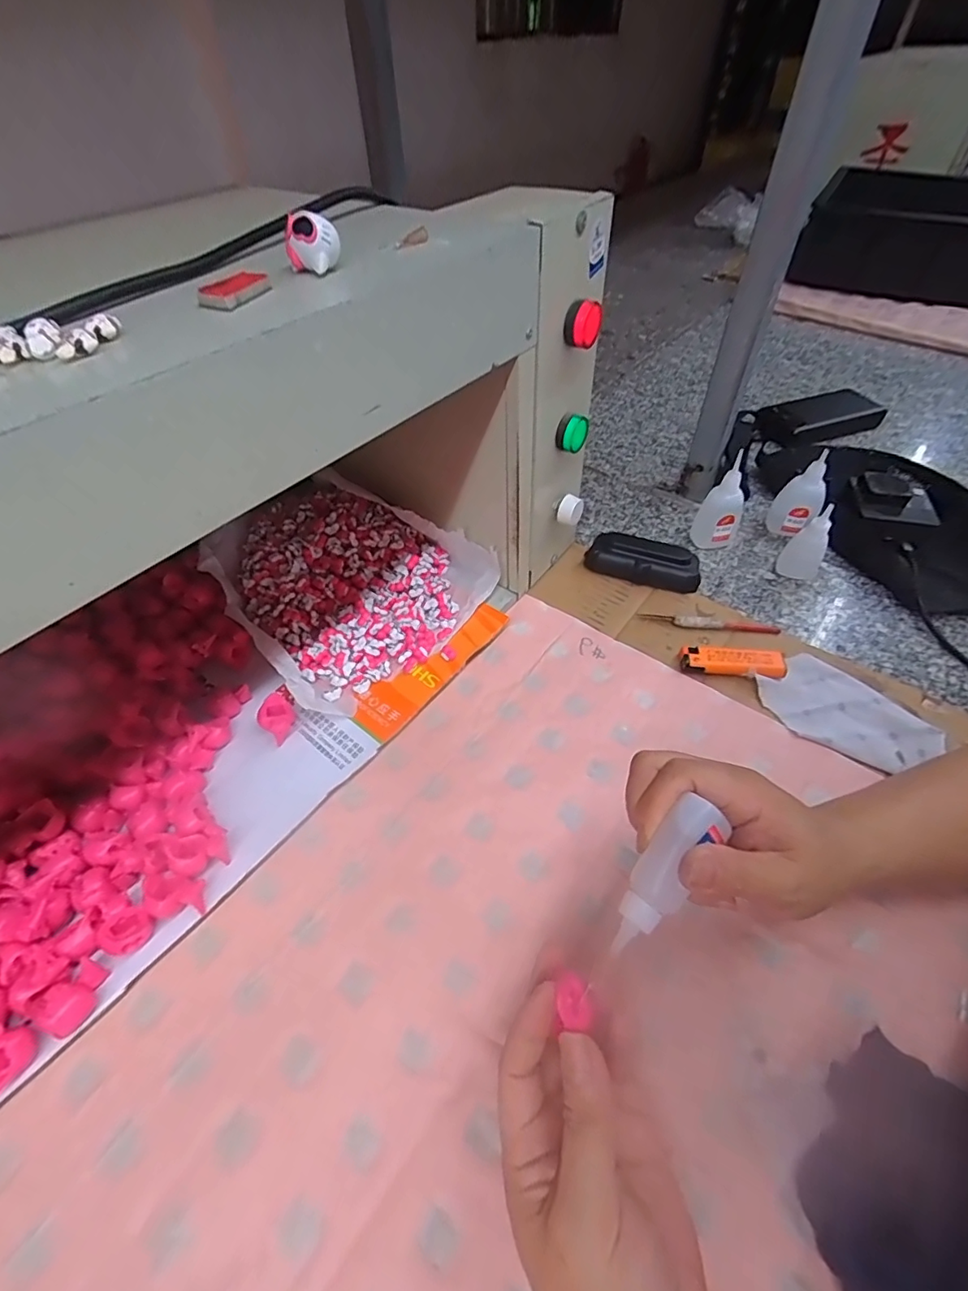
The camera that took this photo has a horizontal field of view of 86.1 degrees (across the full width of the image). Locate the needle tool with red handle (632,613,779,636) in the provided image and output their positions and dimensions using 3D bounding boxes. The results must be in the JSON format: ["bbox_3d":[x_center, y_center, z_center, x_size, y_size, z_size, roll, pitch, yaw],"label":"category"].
[{"bbox_3d":[0.203,-0.022,0.467,0.120,0.010,0.014,5,50,7],"label":"needle tool with red handle"}]

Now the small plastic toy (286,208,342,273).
[{"bbox_3d":[-0.077,-0.181,0.231,0.023,0.020,0.014,-15,50,-10],"label":"small plastic toy"}]

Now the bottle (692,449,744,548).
[{"bbox_3d":[0.241,-0.146,0.524,0.040,0.093,0.033,20,53,19],"label":"bottle"}]

